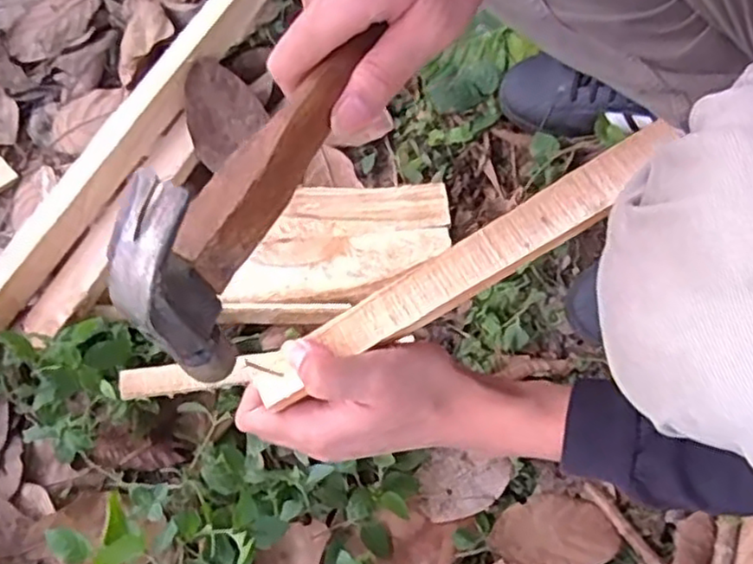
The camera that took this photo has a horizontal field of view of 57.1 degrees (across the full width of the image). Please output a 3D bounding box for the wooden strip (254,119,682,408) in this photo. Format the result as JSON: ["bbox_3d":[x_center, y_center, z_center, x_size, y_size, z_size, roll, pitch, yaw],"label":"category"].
[{"bbox_3d":[0.047,-0.009,0.361,0.247,0.008,0.031,-31,69,-1],"label":"wooden strip"}]

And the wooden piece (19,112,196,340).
[{"bbox_3d":[-0.244,-0.053,0.651,0.043,0.019,0.245,29,75,12],"label":"wooden piece"}]

